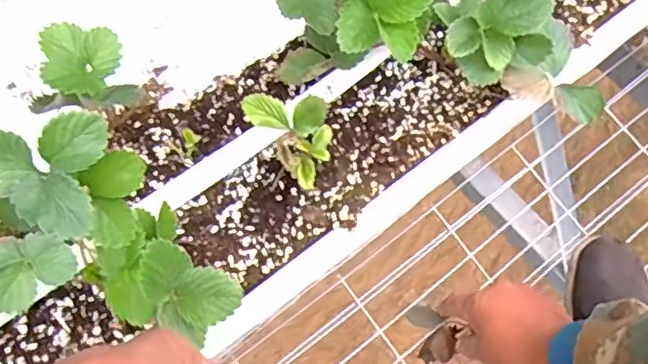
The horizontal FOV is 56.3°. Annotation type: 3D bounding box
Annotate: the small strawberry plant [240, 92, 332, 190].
[{"bbox_3d":[-0.023,-0.039,0.477,0.046,0.060,0.077,-34,70,-15],"label":"small strawberry plant"}]

